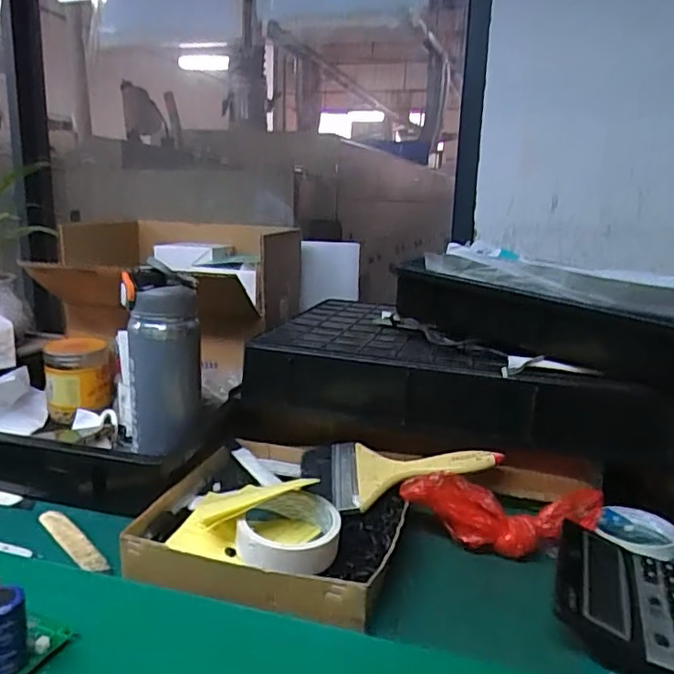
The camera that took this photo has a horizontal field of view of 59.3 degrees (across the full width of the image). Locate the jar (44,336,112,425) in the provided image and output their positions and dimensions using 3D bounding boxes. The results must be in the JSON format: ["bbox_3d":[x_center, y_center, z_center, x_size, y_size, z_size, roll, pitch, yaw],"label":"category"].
[{"bbox_3d":[-0.365,0.057,0.834,0.086,0.098,0.074,-4,15,-25],"label":"jar"}]

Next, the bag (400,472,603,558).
[{"bbox_3d":[0.161,0.166,0.567,0.198,0.061,0.054,2,13,-2],"label":"bag"}]

